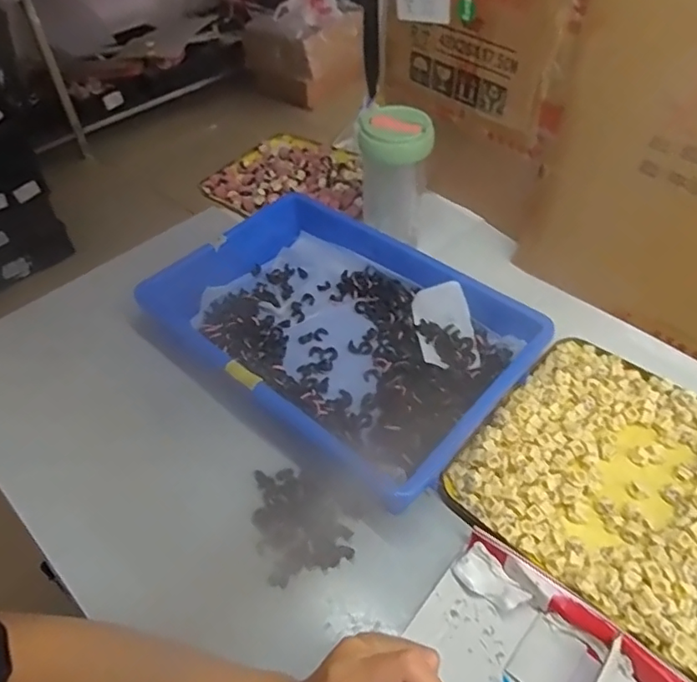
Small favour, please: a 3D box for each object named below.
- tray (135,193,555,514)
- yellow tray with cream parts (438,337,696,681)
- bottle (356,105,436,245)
[{"bbox_3d":[-0.010,-0.017,0.590,0.369,0.059,0.242,33,56,28],"label":"tray"},{"bbox_3d":[0.239,0.115,0.480,0.237,0.019,0.246,34,59,29],"label":"yellow tray with cream parts"},{"bbox_3d":[0.057,-0.194,0.673,0.082,0.147,0.071,-4,47,-1],"label":"bottle"}]

